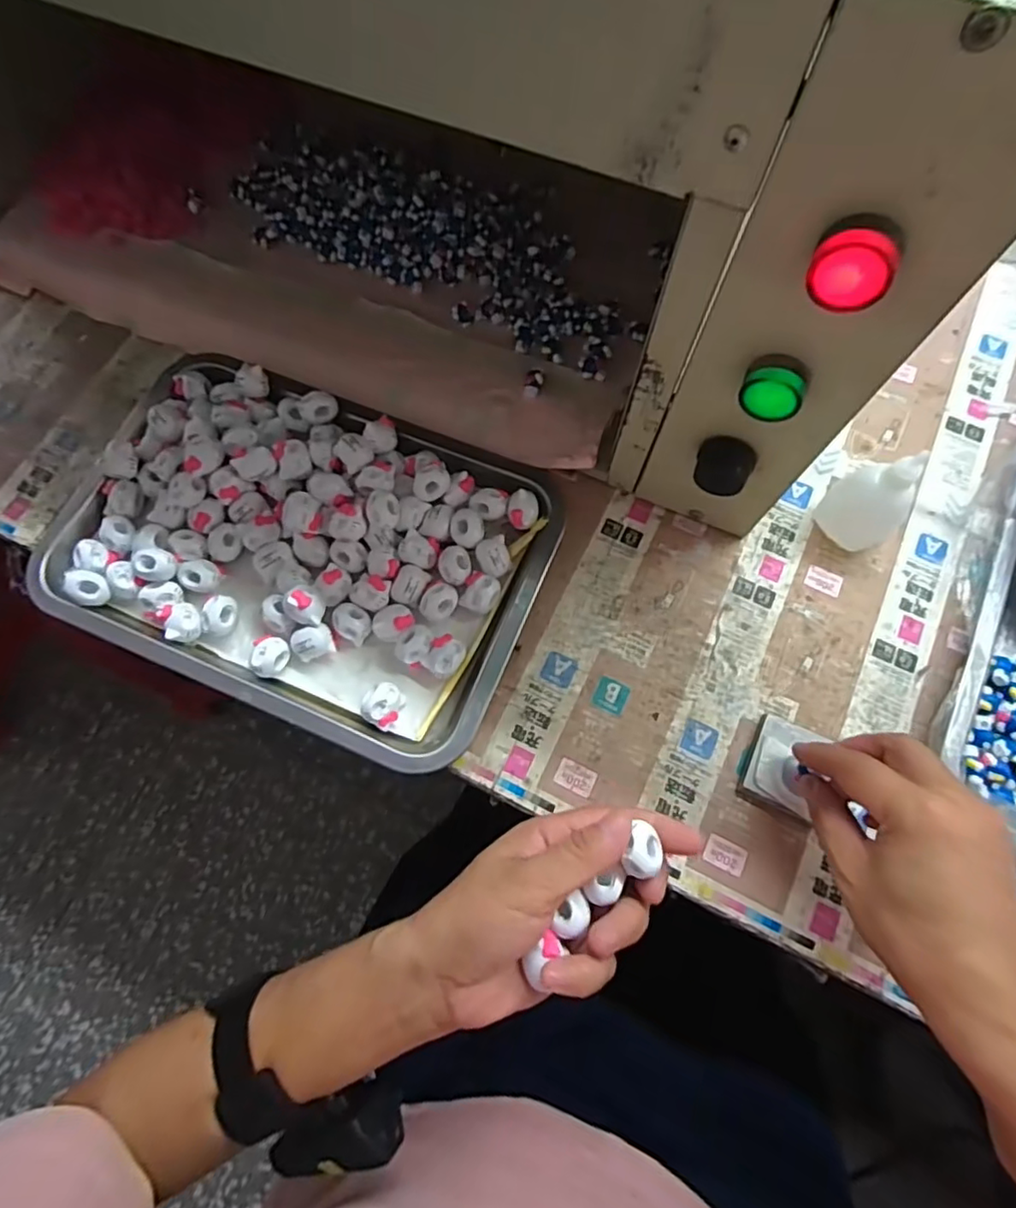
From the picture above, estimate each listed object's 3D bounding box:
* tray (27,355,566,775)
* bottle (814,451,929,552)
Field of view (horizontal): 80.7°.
[{"bbox_3d":[-0.137,-0.040,0.390,0.313,0.037,0.207,22,74,7],"label":"tray"},{"bbox_3d":[0.233,-0.067,0.376,0.041,0.077,0.045,-32,75,-9],"label":"bottle"}]

